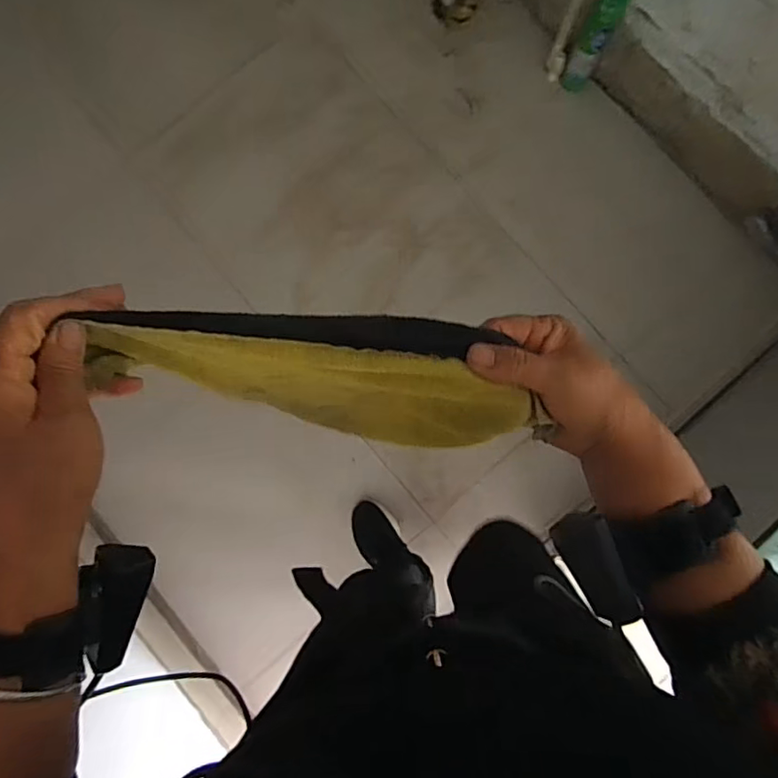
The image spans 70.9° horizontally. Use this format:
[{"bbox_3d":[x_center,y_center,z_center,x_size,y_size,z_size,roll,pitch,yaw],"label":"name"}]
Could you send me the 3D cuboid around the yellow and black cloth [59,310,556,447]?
[{"bbox_3d":[-0.036,0.002,0.388,0.267,0.215,0.062,2,82,3],"label":"yellow and black cloth"}]

